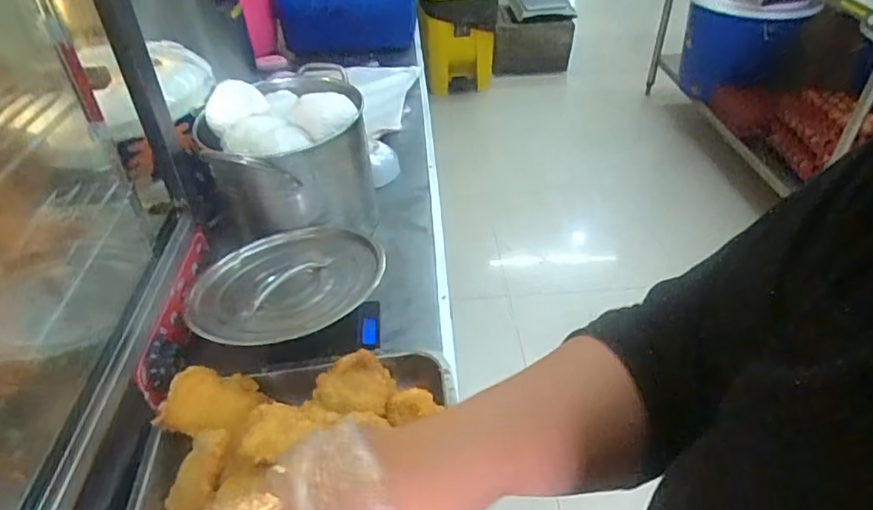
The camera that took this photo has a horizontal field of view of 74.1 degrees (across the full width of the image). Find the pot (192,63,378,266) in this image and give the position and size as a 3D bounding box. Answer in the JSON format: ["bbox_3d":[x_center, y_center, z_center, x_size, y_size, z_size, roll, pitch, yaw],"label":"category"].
[{"bbox_3d":[-0.199,-0.130,0.788,0.209,0.180,0.238,-9,40,-9],"label":"pot"}]

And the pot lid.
[{"bbox_3d":[-0.170,0.033,0.651,0.186,0.033,0.207,20,44,25],"label":"pot lid"}]

